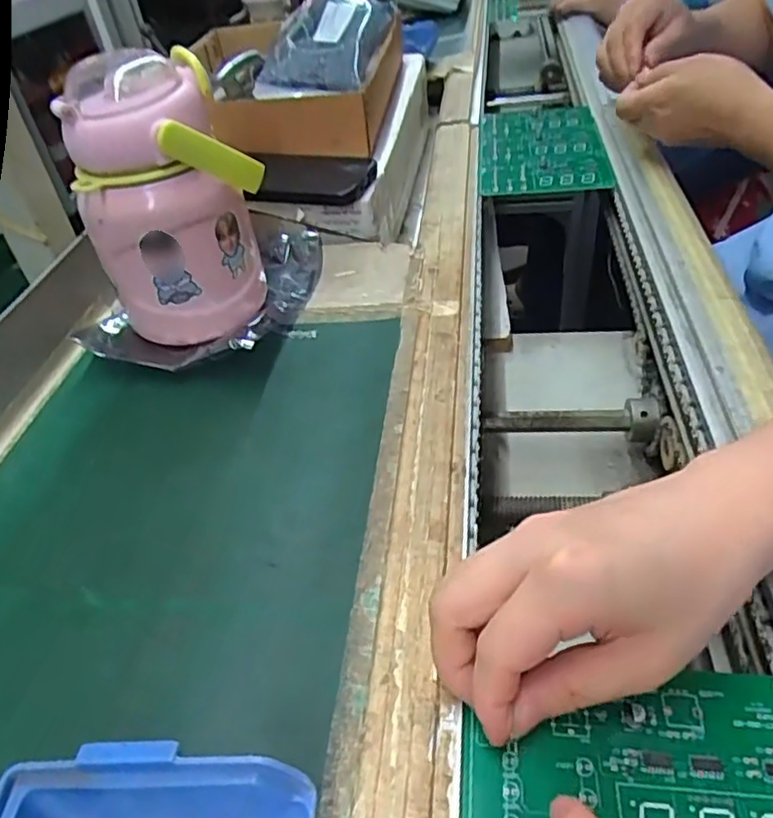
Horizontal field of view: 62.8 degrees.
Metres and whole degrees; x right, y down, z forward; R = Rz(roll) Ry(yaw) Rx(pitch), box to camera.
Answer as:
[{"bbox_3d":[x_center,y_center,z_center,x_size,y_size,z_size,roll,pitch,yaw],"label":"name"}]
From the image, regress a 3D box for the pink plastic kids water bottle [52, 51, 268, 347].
[{"bbox_3d":[-0.138,-0.135,0.418,0.110,0.162,0.095,-19,43,-13],"label":"pink plastic kids water bottle"}]

